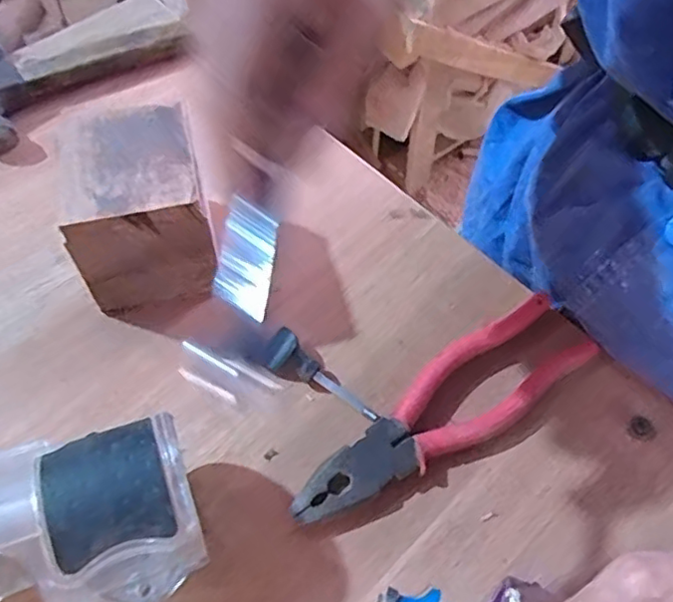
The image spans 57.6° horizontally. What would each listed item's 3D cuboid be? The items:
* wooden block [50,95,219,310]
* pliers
[{"bbox_3d":[-0.113,-0.052,0.353,0.069,0.084,0.078,-13,61,-10],"label":"wooden block"},{"bbox_3d":[0.058,0.060,0.334,0.187,0.017,0.050,-30,65,-18],"label":"pliers"}]

